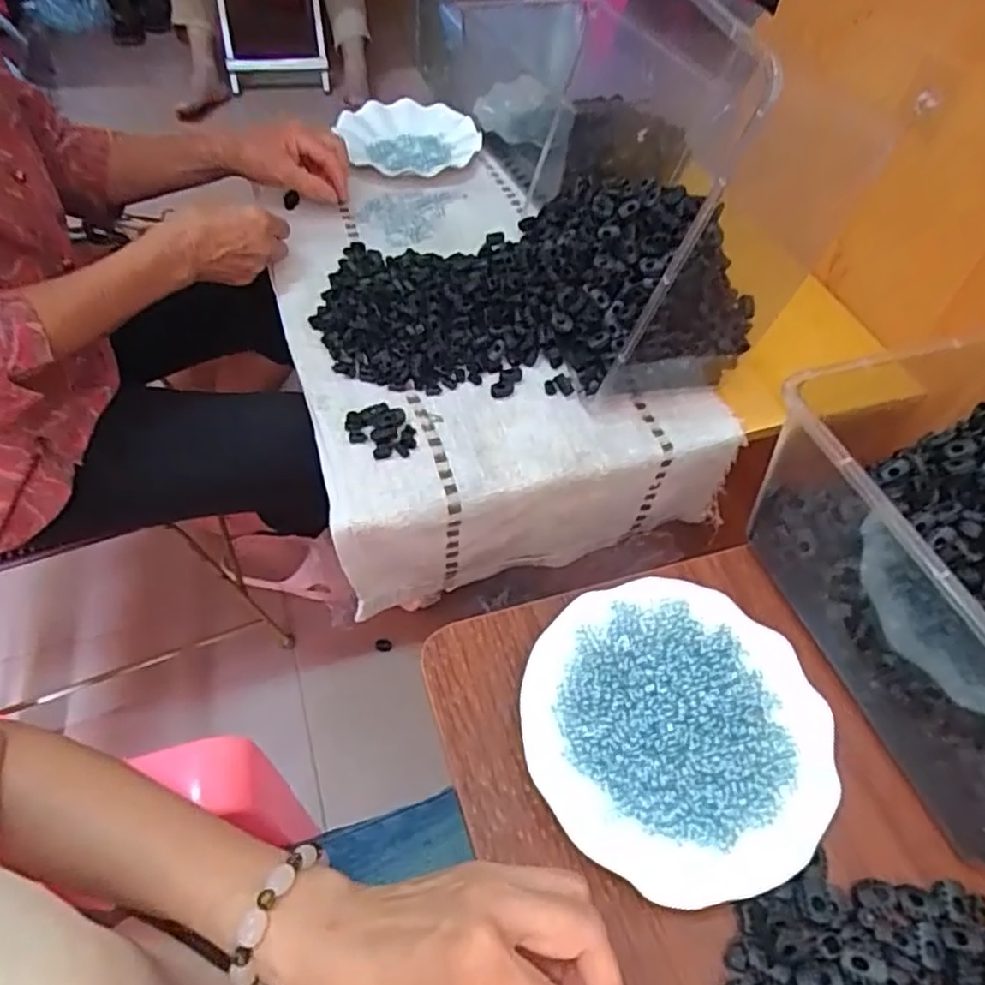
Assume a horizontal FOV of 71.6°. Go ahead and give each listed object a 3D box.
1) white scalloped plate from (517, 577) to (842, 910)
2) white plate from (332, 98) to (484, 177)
[{"bbox_3d":[0.111,0.145,0.421,0.180,0.030,0.181,2,53,-3],"label":"white scalloped plate"},{"bbox_3d":[-0.110,-0.465,0.895,0.178,0.038,0.178,2,53,-3],"label":"white plate"}]

